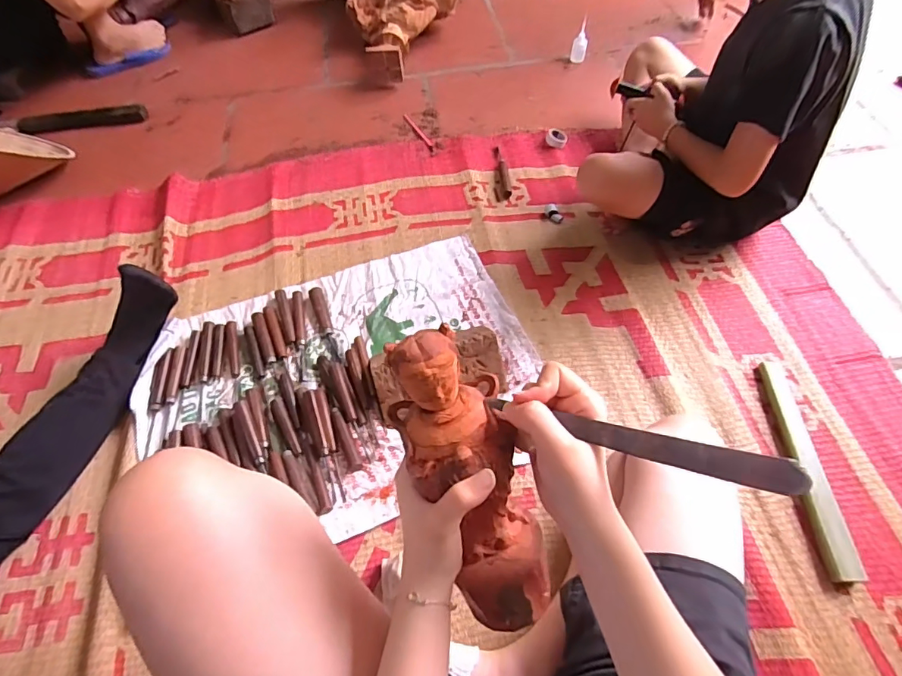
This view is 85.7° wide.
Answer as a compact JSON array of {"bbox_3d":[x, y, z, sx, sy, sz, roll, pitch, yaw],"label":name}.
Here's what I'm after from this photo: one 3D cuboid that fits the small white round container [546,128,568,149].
[{"bbox_3d":[0.242,-0.457,1.115,0.047,0.019,0.051,-1,59,1],"label":"small white round container"}]

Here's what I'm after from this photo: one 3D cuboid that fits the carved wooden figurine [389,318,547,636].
[{"bbox_3d":[0.020,0.113,0.366,0.075,0.256,0.045,-24,23,-12],"label":"carved wooden figurine"}]

